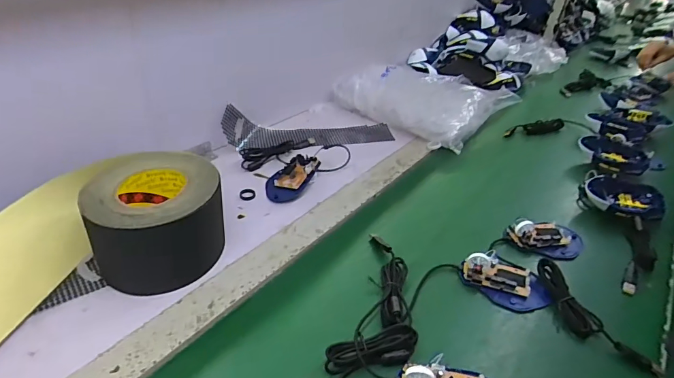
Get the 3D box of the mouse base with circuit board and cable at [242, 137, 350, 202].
[{"bbox_3d":[-0.071,-0.050,0.709,0.170,0.035,0.144,-25,45,-34],"label":"mouse base with circuit board and cable"}]

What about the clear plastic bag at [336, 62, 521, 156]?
[{"bbox_3d":[0.197,-0.216,0.958,0.283,0.087,0.336,-28,41,-36],"label":"clear plastic bag"}]

